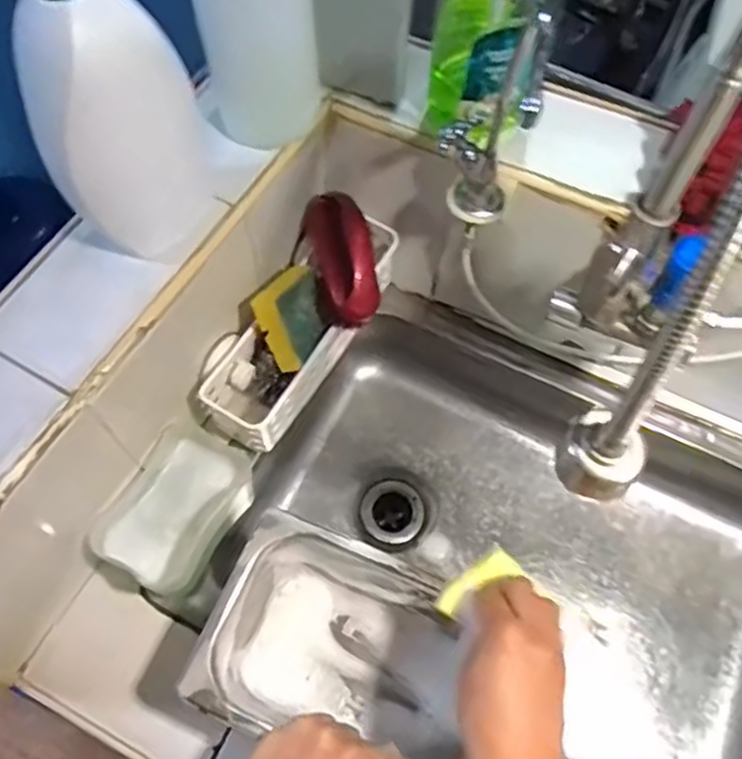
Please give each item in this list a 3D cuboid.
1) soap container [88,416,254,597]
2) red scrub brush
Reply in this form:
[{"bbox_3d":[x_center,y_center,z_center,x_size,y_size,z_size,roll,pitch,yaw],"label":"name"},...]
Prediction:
[{"bbox_3d":[-0.173,0.120,0.650,0.089,0.068,0.140,29,67,11],"label":"soap container"},{"bbox_3d":[-0.030,-0.117,0.662,0.052,0.054,0.135,-12,65,-8],"label":"red scrub brush"}]

